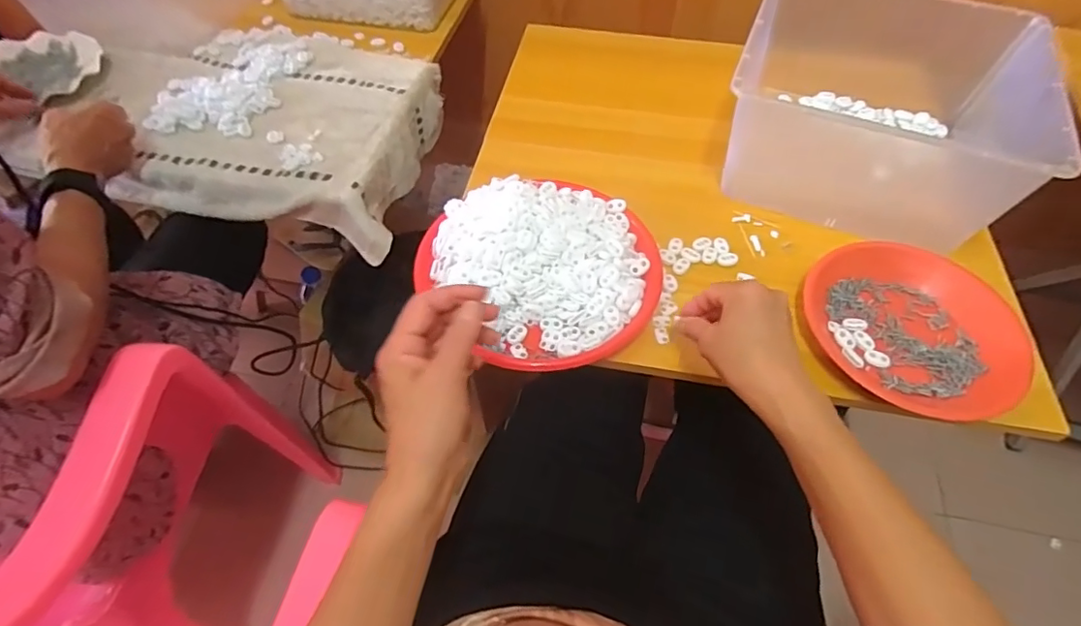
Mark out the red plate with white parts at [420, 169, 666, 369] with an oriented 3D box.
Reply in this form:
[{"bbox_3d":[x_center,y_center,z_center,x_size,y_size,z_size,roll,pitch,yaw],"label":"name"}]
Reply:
[{"bbox_3d":[0.006,-0.055,0.551,0.220,0.043,0.229,0,55,0],"label":"red plate with white parts"}]

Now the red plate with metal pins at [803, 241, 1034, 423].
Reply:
[{"bbox_3d":[0.359,0.012,0.521,0.176,0.039,0.197,-23,58,-15],"label":"red plate with metal pins"}]

